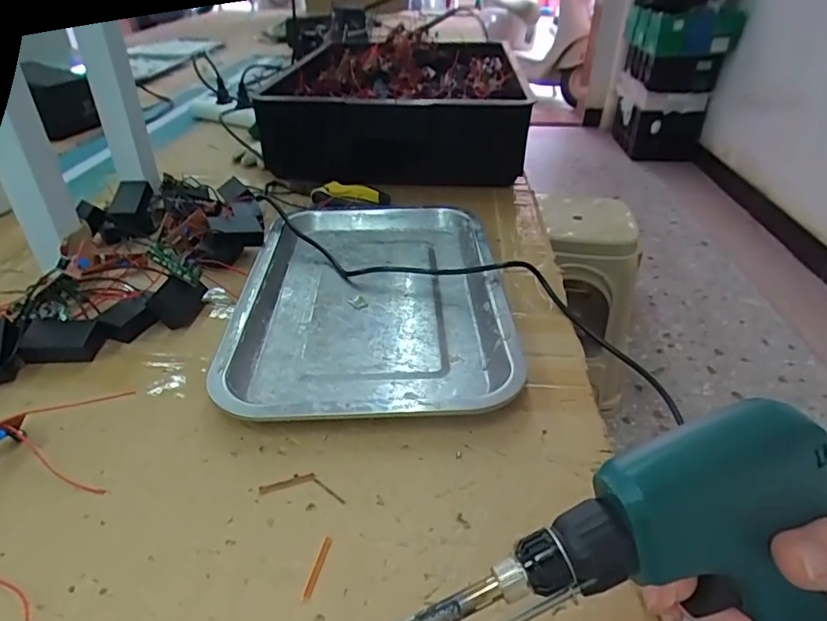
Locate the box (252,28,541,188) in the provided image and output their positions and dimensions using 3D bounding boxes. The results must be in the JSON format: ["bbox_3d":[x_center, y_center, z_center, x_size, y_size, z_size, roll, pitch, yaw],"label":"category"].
[{"bbox_3d":[-0.012,-0.314,0.794,0.313,0.101,0.422,2,35,4],"label":"box"}]

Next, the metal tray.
[{"bbox_3d":[-0.036,-0.017,0.448,0.209,0.021,0.301,-3,35,-4],"label":"metal tray"}]

